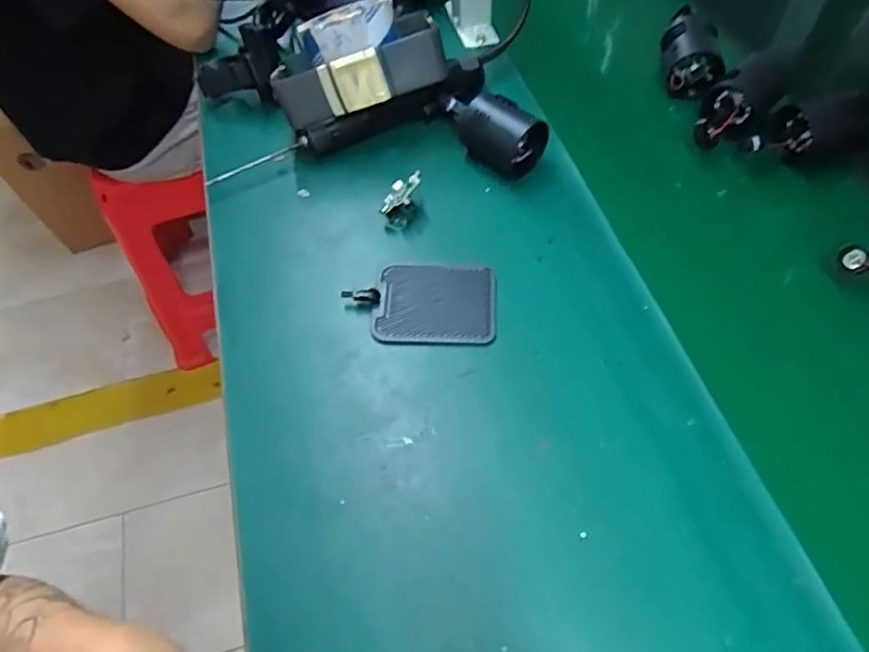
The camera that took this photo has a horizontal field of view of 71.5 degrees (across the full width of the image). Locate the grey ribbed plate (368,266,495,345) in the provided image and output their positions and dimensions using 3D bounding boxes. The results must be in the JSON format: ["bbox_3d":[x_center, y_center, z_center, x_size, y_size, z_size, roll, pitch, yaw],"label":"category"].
[{"bbox_3d":[0.001,-0.020,0.483,0.095,0.008,0.074,3,57,4],"label":"grey ribbed plate"}]

